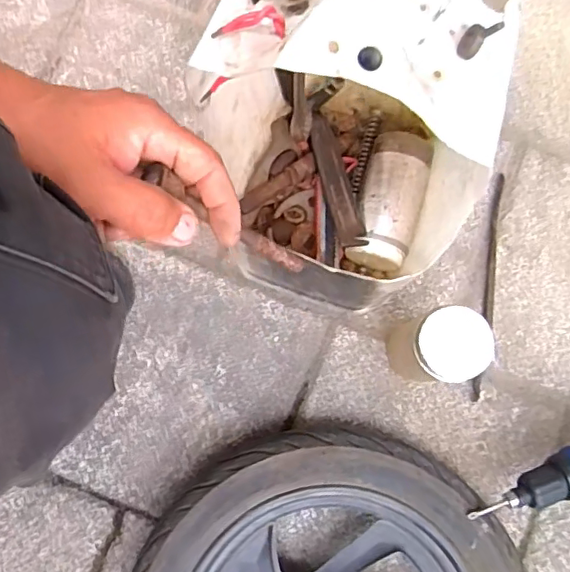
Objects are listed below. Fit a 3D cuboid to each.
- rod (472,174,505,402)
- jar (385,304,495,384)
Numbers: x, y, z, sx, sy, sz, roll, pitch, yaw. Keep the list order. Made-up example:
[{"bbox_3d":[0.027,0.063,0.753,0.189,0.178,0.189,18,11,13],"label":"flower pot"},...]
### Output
[{"bbox_3d":[0.208,-0.002,0.564,0.011,0.010,0.231,8,80,2],"label":"rod"},{"bbox_3d":[0.129,0.056,0.490,0.053,0.143,0.055,0,80,1],"label":"jar"}]

